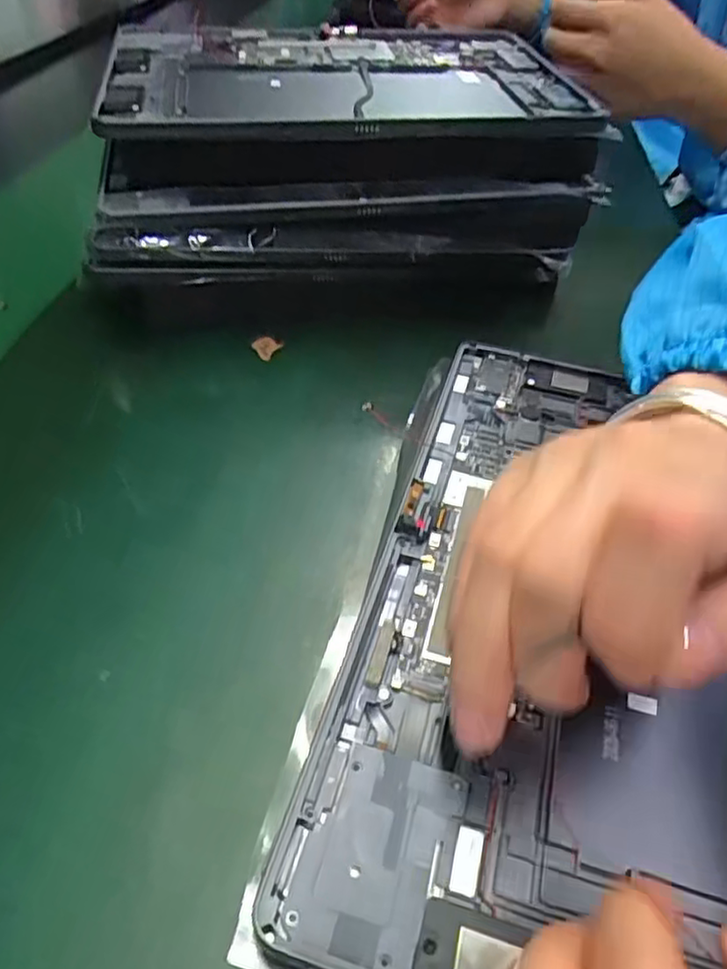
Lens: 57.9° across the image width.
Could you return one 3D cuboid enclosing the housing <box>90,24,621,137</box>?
[{"bbox_3d":[-0.011,-0.227,0.369,0.245,0.026,0.164,-8,44,-8],"label":"housing"}]

